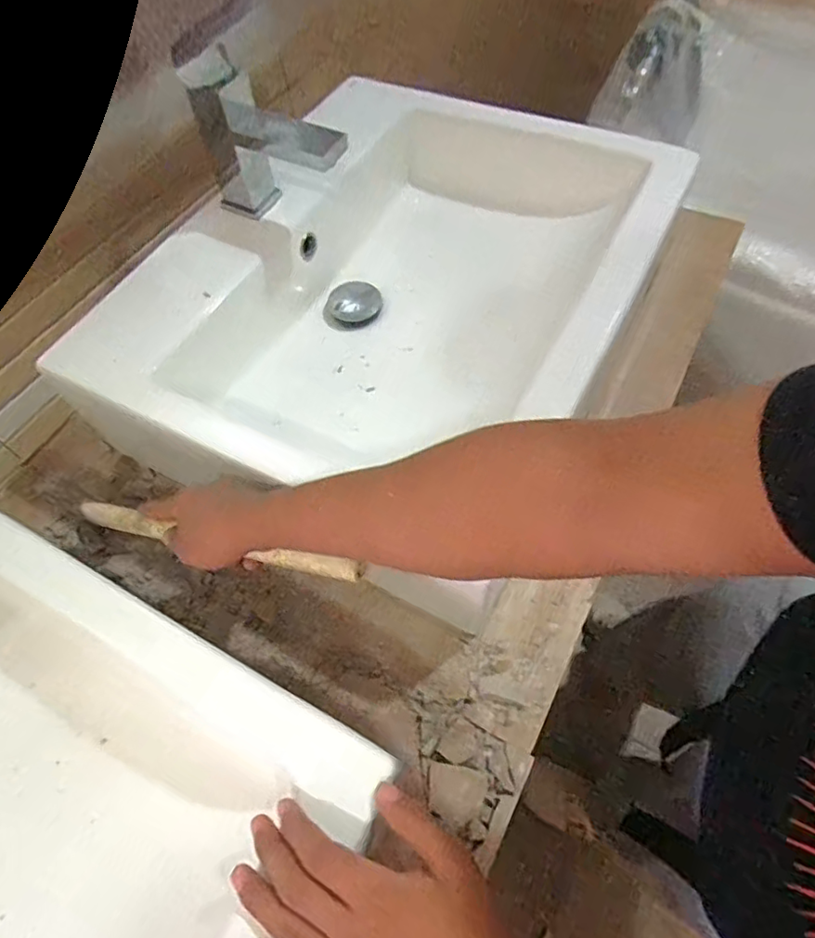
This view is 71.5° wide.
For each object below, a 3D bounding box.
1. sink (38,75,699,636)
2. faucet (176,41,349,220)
[{"bbox_3d":[-0.018,-0.205,0.625,0.430,0.123,0.545,23,63,17],"label":"sink"},{"bbox_3d":[-0.128,-0.319,0.552,0.148,0.145,0.052,17,61,14],"label":"faucet"}]

